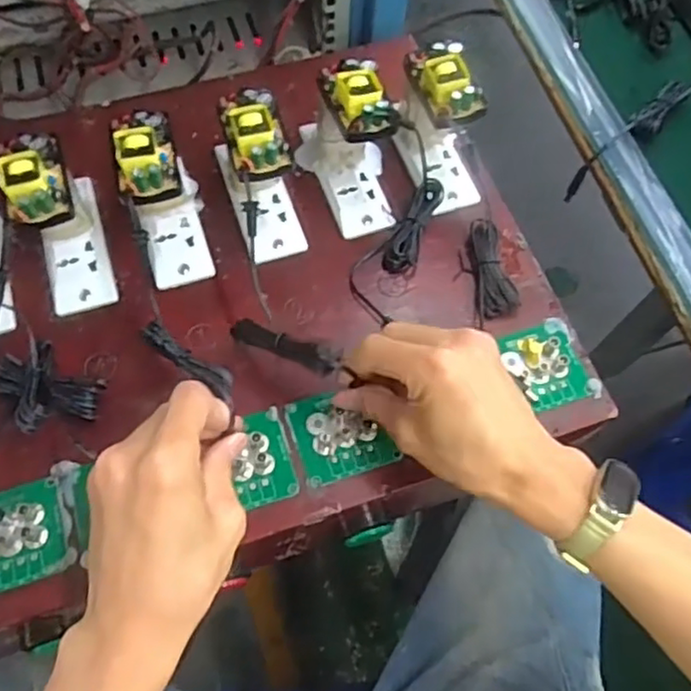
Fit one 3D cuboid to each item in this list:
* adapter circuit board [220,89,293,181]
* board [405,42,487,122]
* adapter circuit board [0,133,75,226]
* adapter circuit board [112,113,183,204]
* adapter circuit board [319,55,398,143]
[{"bbox_3d":[-0.063,-0.149,0.463,0.039,0.026,0.066,-15,67,-8],"label":"adapter circuit board"},{"bbox_3d":[0.073,-0.194,0.485,0.037,0.027,0.063,-22,68,-11],"label":"board"},{"bbox_3d":[-0.203,-0.110,0.436,0.037,0.028,0.059,-16,67,-9],"label":"adapter circuit board"},{"bbox_3d":[-0.134,-0.129,0.450,0.037,0.026,0.062,-13,66,-7],"label":"adapter circuit board"},{"bbox_3d":[0.008,-0.174,0.472,0.039,0.024,0.063,-16,67,-9],"label":"adapter circuit board"}]

